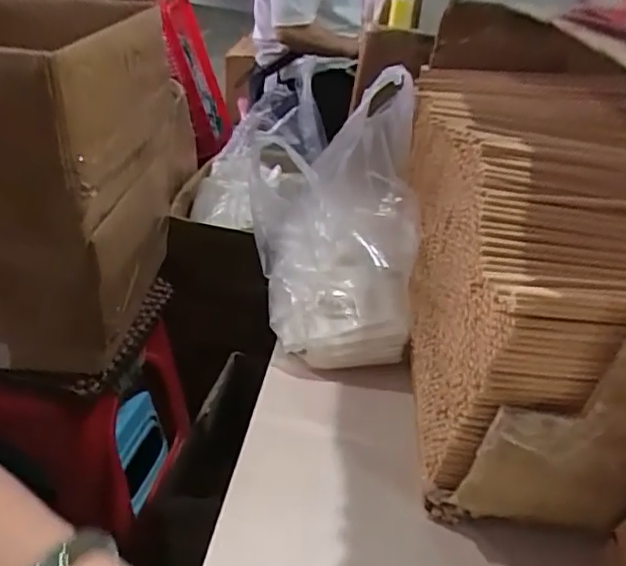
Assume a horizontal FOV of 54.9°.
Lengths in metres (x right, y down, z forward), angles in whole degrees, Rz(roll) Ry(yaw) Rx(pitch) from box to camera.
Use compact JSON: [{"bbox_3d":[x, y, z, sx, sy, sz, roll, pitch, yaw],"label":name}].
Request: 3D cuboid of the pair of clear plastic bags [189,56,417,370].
[{"bbox_3d":[0.021,-0.077,0.622,0.174,0.227,0.229,8,33,6],"label":"pair of clear plastic bags"}]

